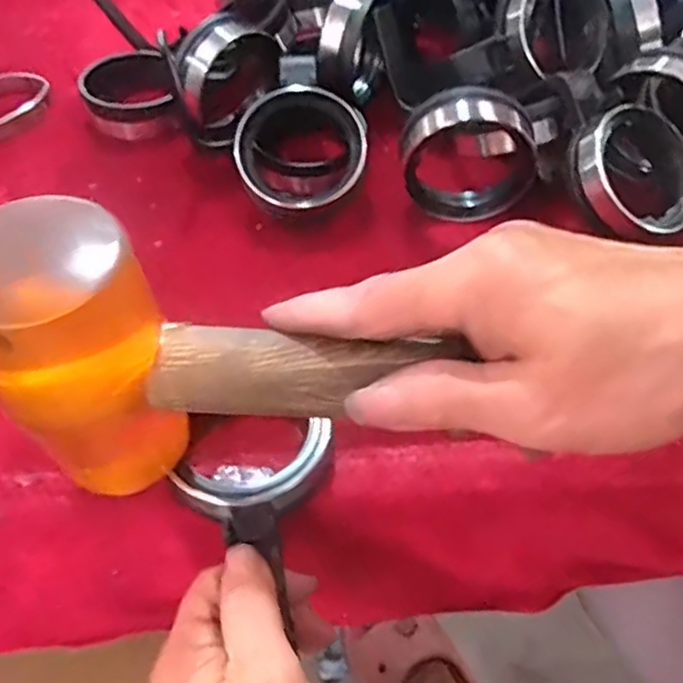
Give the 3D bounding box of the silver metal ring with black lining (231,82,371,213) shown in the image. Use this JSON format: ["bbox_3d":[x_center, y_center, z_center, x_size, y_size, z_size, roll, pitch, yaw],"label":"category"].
[{"bbox_3d":[-0.022,-0.105,0.372,0.072,0.025,0.071,0,83,1],"label":"silver metal ring with black lining"}]

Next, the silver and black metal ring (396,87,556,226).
[{"bbox_3d":[0.069,-0.101,0.353,0.073,0.058,0.042,4,50,5],"label":"silver and black metal ring"}]

